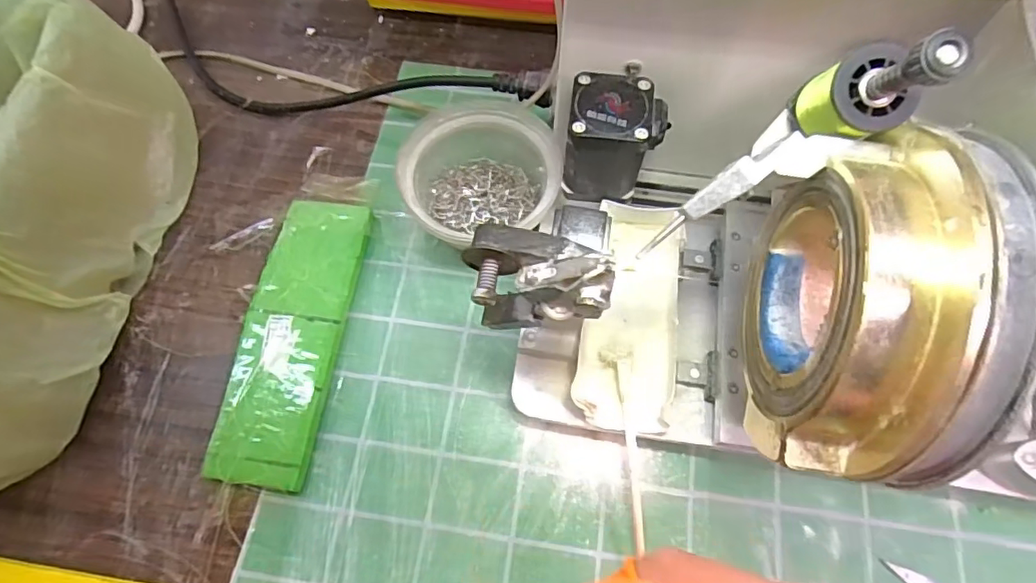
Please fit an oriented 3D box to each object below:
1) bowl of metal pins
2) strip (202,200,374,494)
[{"bbox_3d":[-0.023,-0.074,0.365,0.096,0.051,0.085,-8,67,-2],"label":"bowl of metal pins"},{"bbox_3d":[-0.138,0.024,0.343,0.058,0.015,0.181,7,67,4],"label":"strip"}]

